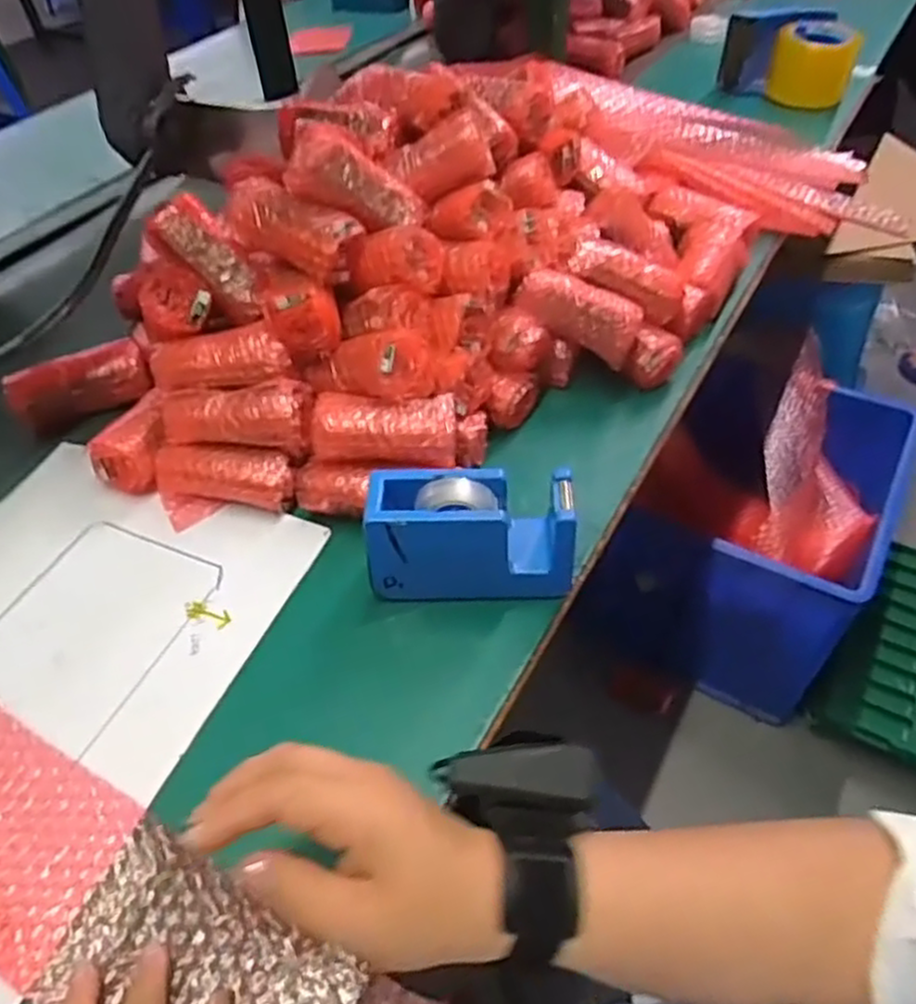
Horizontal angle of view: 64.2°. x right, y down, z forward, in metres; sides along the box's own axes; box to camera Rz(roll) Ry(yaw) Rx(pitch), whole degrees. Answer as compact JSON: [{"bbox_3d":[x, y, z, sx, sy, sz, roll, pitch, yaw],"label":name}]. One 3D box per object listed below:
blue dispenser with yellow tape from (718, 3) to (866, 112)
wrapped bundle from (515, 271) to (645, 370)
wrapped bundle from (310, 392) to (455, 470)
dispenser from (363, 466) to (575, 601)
[{"bbox_3d":[0.452,-0.606,1.003,0.170,0.101,0.085,10,49,13],"label":"blue dispenser with yellow tape"},{"bbox_3d":[0.097,-0.153,0.581,0.100,0.041,0.039,26,52,-2],"label":"wrapped bundle"},{"bbox_3d":[-0.052,-0.052,0.515,0.099,0.034,0.045,-1,48,4],"label":"wrapped bundle"},{"bbox_3d":[0.009,0.021,0.471,0.130,0.074,0.054,0,48,4],"label":"dispenser"}]

